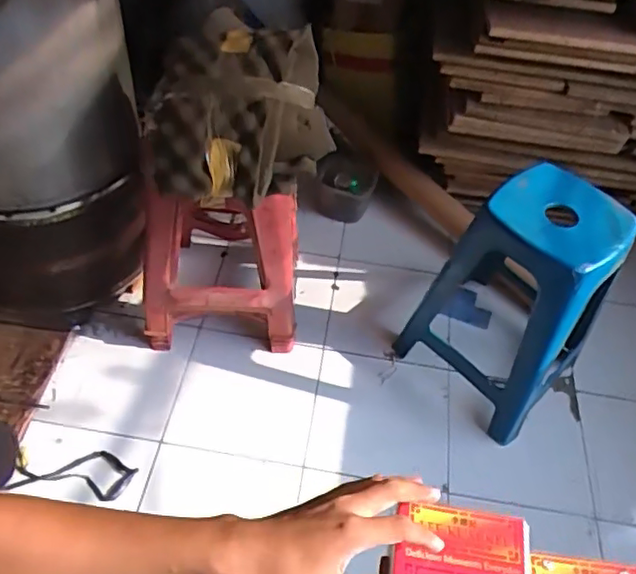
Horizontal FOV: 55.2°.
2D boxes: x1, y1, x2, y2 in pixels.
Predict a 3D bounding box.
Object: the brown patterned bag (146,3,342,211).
[{"bbox_3d":[-0.145,-0.303,1.056,0.299,0.206,0.315,-5,51,-10],"label":"brown patterned bag"}]

